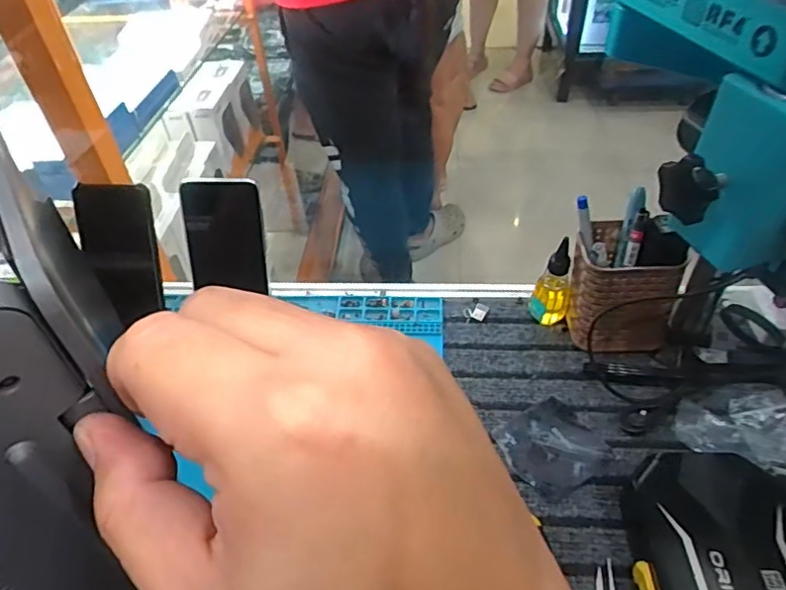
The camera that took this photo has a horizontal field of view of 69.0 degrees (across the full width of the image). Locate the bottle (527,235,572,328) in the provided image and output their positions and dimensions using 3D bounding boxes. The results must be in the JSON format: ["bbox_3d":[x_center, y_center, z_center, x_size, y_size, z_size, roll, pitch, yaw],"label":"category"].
[{"bbox_3d":[0.156,-0.014,0.555,0.036,0.096,0.029,14,47,17],"label":"bottle"}]

